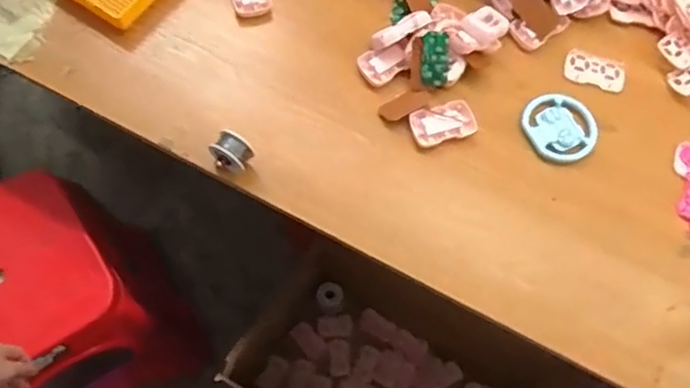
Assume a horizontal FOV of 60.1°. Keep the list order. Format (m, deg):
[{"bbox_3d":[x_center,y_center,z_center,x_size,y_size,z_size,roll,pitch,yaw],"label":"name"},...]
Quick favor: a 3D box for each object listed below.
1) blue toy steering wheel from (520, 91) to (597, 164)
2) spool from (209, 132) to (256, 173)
[{"bbox_3d":[0.305,-0.096,0.841,0.105,0.013,0.103,1,68,-3],"label":"blue toy steering wheel"},{"bbox_3d":[-0.145,-0.053,0.772,0.051,0.062,0.043,32,70,10],"label":"spool"}]

